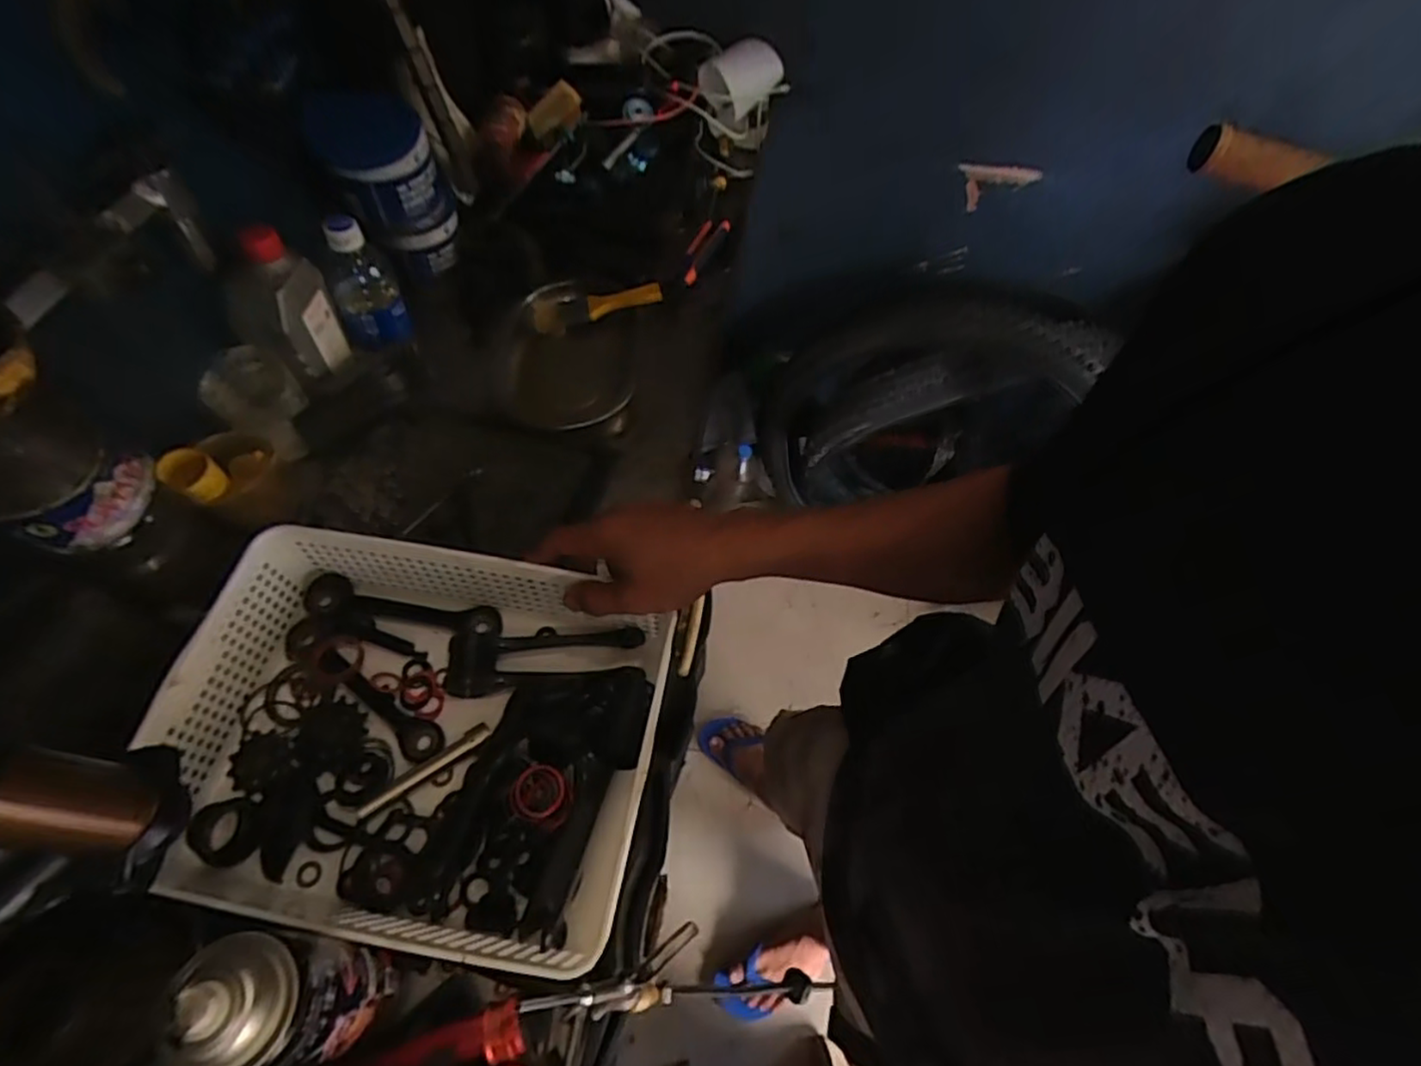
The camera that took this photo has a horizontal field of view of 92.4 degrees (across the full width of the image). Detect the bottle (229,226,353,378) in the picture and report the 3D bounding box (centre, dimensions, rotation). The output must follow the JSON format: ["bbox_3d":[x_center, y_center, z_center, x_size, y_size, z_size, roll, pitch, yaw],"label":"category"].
[{"bbox_3d":[-0.384,-0.205,0.629,0.046,0.127,0.083,17,59,7],"label":"bottle"}]

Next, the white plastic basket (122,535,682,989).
[{"bbox_3d":[-0.209,0.139,0.485,0.317,0.085,0.240,11,59,3],"label":"white plastic basket"}]

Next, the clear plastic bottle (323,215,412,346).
[{"bbox_3d":[-0.342,-0.246,0.671,0.065,0.124,0.062,-24,63,-16],"label":"clear plastic bottle"}]

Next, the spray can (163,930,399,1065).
[{"bbox_3d":[-0.226,0.250,0.368,0.064,0.147,0.063,-5,59,-6],"label":"spray can"}]

